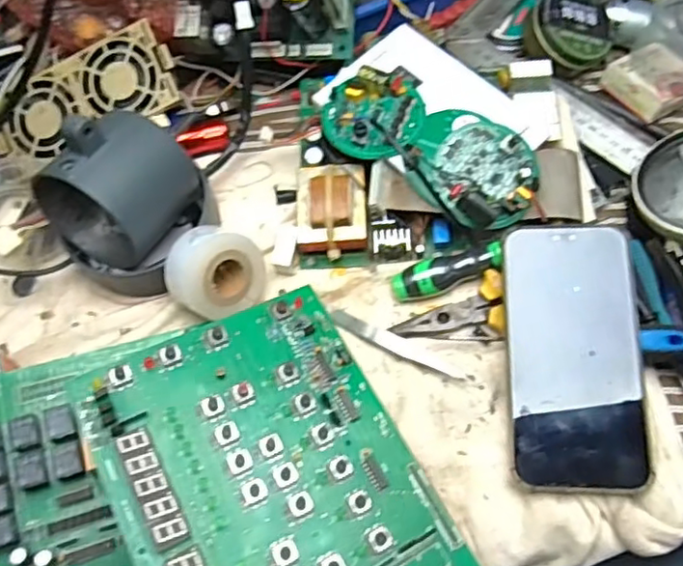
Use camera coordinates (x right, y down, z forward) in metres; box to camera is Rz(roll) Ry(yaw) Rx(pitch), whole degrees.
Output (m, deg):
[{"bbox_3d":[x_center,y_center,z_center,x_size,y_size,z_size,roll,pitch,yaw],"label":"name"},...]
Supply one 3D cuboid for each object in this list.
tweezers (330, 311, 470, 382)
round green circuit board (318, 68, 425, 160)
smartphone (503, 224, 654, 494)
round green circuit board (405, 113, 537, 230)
[{"bbox_3d":[0.039,0.041,0.425,0.095,0.006,0.012,26,70,13],"label":"tweezers"},{"bbox_3d":[0.022,-0.122,0.441,0.069,0.019,0.073,-1,66,2],"label":"round green circuit board"},{"bbox_3d":[0.143,0.042,0.389,0.077,0.005,0.160,-2,74,10],"label":"smartphone"},{"bbox_3d":[0.091,-0.081,0.425,0.083,0.015,0.075,23,69,12],"label":"round green circuit board"}]

